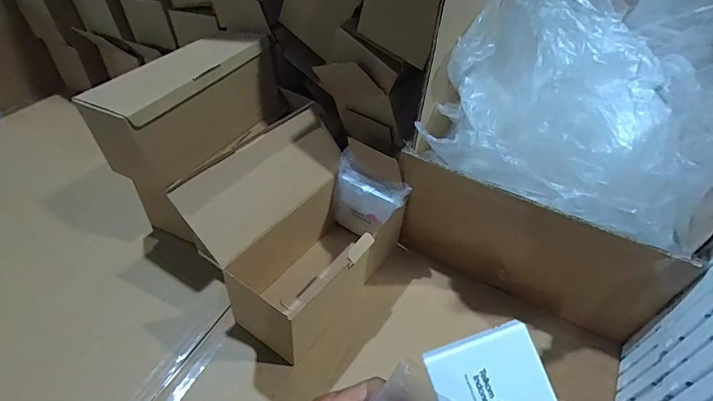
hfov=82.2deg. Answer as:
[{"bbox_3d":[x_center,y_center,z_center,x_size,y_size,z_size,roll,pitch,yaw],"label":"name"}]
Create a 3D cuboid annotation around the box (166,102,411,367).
[{"bbox_3d":[-0.062,0.030,0.470,0.157,0.159,0.219,28,49,22],"label":"box"}]

